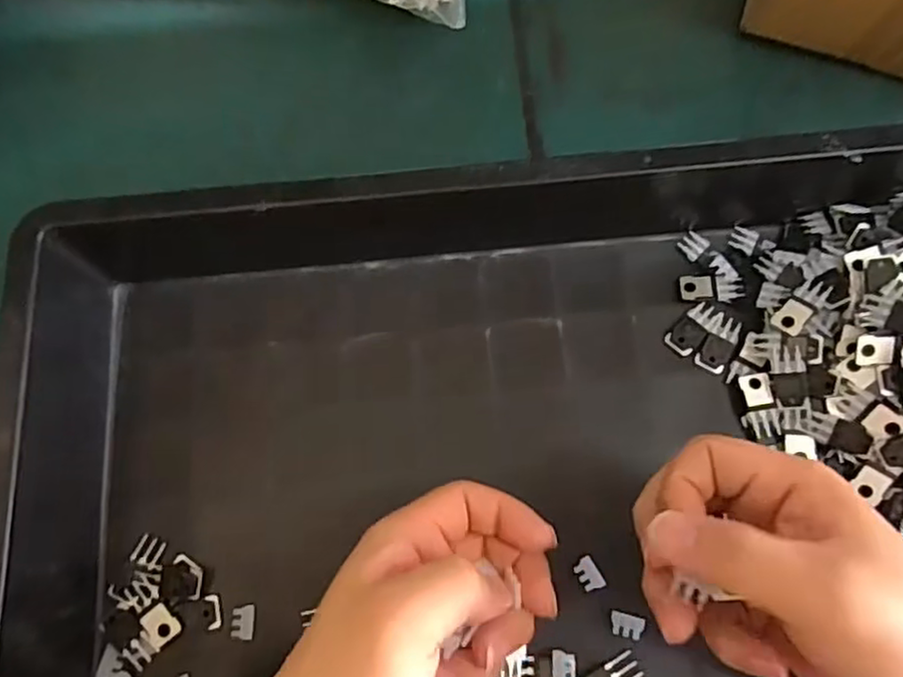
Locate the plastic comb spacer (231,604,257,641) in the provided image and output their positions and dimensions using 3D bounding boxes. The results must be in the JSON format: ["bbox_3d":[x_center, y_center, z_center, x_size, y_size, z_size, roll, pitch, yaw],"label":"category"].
[{"bbox_3d":[-0.105,0.144,0.332,0.011,0.004,0.016,-3,73,1],"label":"plastic comb spacer"}]

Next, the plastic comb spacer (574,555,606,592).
[{"bbox_3d":[0.071,0.121,0.335,0.011,0.004,0.016,-29,74,-7],"label":"plastic comb spacer"}]

